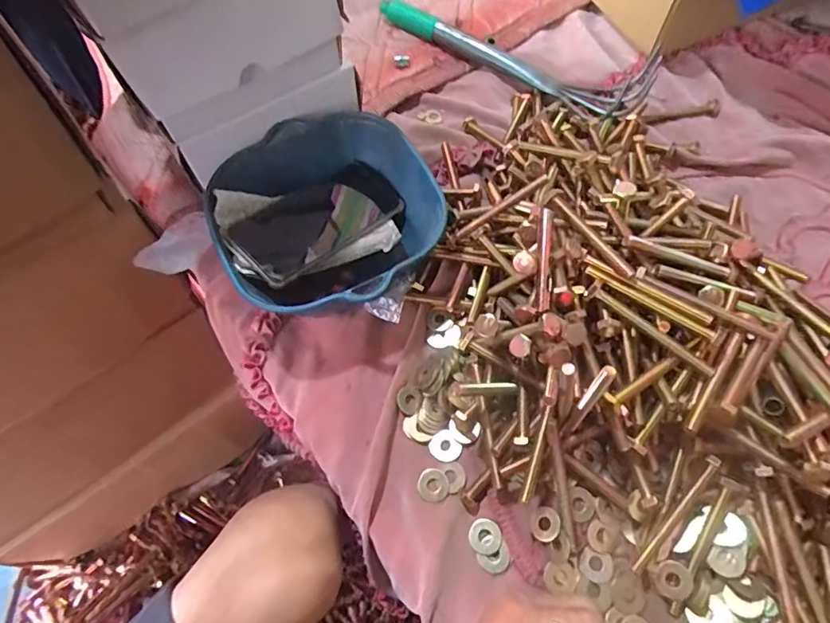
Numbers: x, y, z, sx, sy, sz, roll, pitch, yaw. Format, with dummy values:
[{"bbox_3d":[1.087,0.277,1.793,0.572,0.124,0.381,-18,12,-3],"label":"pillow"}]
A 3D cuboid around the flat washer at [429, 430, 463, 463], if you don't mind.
[{"bbox_3d":[0.025,0.113,0.417,0.023,0.004,0.026,-42,90,-12],"label":"flat washer"}]

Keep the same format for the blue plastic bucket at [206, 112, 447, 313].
[{"bbox_3d":[-0.079,-0.082,0.466,0.188,0.087,0.191,-1,65,2],"label":"blue plastic bucket"}]

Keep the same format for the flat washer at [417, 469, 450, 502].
[{"bbox_3d":[0.015,0.140,0.404,0.025,0.004,0.025,-1,65,2],"label":"flat washer"}]

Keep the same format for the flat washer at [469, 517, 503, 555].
[{"bbox_3d":[0.054,0.174,0.389,0.024,0.004,0.025,-1,65,2],"label":"flat washer"}]

